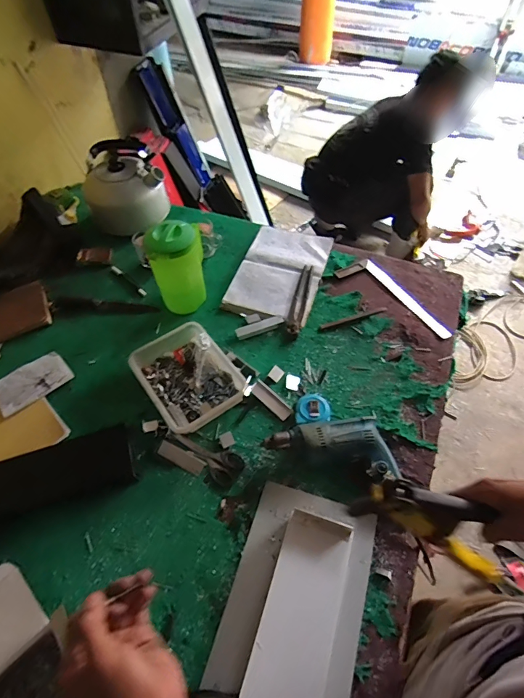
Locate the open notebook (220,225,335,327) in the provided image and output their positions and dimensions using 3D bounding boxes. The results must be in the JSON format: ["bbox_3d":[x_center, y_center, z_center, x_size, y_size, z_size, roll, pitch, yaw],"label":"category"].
[{"bbox_3d":[0.051,-0.207,1.037,0.205,0.023,0.323,15,55,12],"label":"open notebook"}]

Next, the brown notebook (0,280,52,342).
[{"bbox_3d":[-0.613,-0.076,0.951,0.210,0.016,0.125,-25,75,-17],"label":"brown notebook"}]

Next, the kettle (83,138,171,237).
[{"bbox_3d":[-0.376,-0.432,1.115,0.214,0.182,0.219,-17,55,-11],"label":"kettle"}]

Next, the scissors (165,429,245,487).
[{"bbox_3d":[-0.109,0.193,0.763,0.158,0.009,0.059,29,59,21],"label":"scissors"}]

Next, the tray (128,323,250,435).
[{"bbox_3d":[-0.150,0.056,0.829,0.174,0.061,0.224,-32,59,-20],"label":"tray"}]

